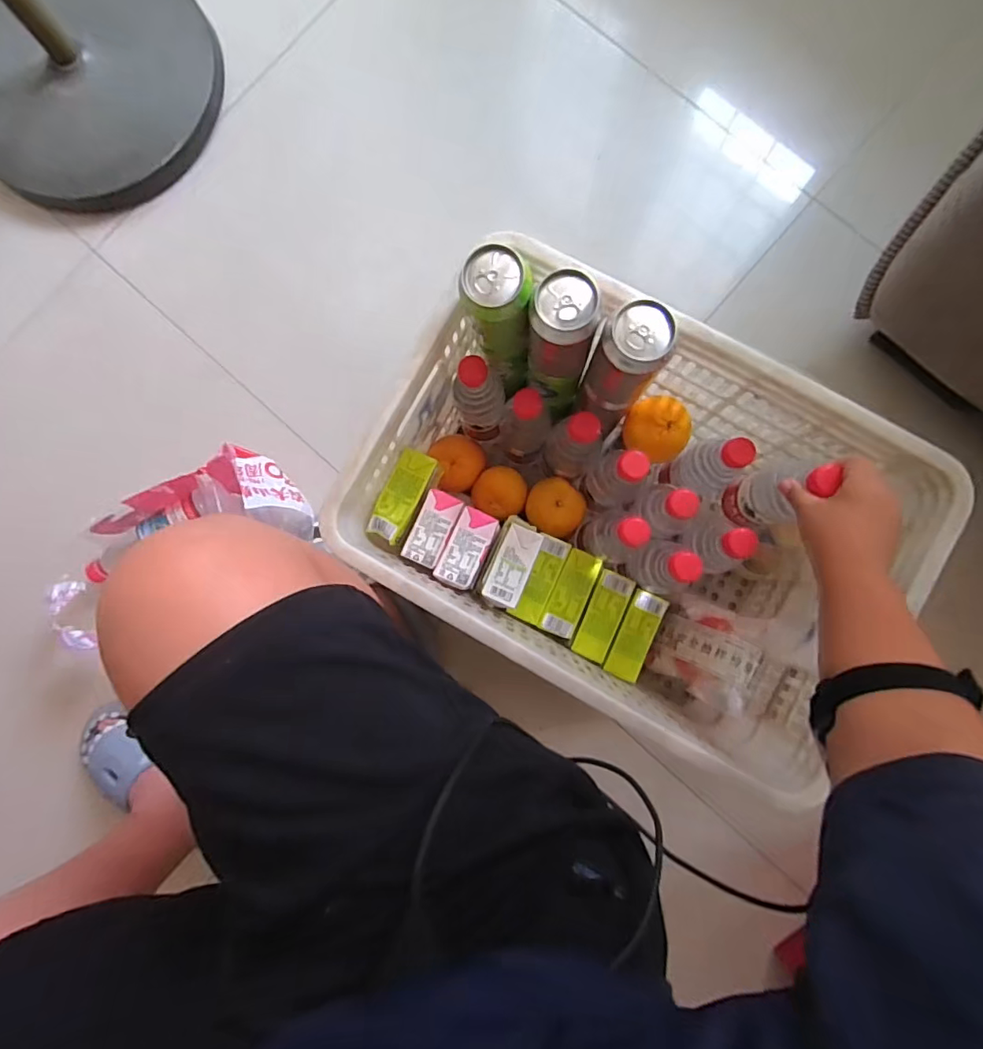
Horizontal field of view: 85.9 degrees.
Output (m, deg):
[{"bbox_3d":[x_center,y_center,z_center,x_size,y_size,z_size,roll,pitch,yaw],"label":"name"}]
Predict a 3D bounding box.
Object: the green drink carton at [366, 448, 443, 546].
[{"bbox_3d":[-0.096,-0.030,0.608,0.042,0.064,0.103,24,86,4],"label":"green drink carton"}]

